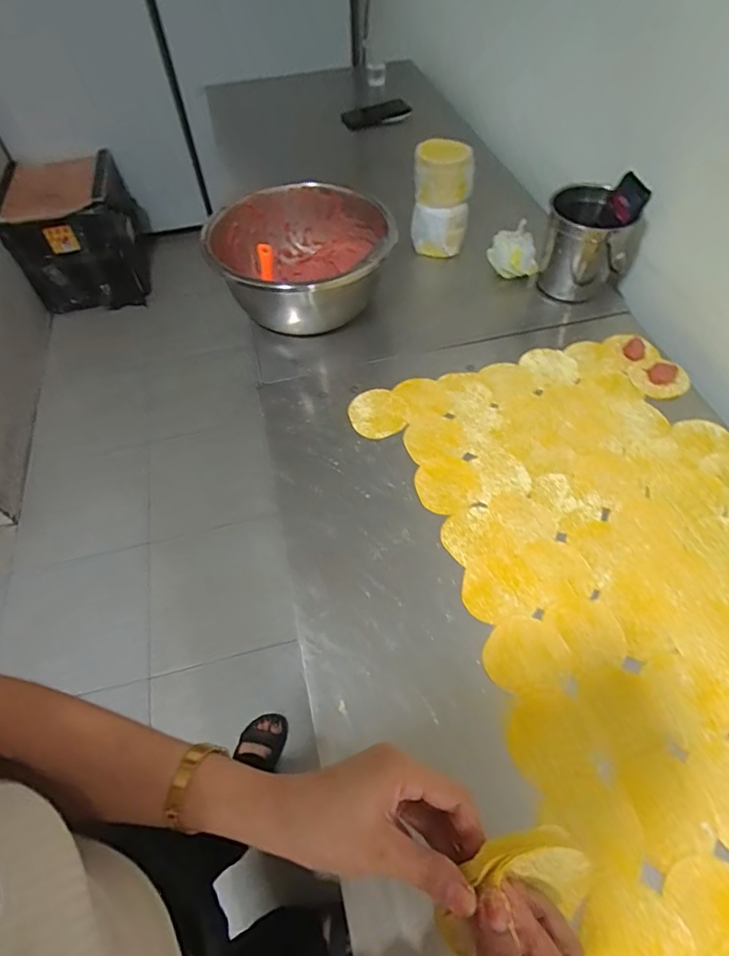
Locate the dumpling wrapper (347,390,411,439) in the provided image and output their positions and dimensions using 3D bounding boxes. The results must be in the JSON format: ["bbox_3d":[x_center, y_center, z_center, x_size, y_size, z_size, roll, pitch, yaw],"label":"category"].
[{"bbox_3d":[0.020,-0.092,0.720,0.082,0.004,0.079,1,61,-2],"label":"dumpling wrapper"}]

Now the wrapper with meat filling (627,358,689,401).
[{"bbox_3d":[0.420,-0.144,0.731,0.073,0.013,0.066,-9,56,-4],"label":"wrapper with meat filling"}]

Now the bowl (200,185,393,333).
[{"bbox_3d":[-0.096,-0.344,0.829,0.270,0.137,0.270,-1,55,1],"label":"bowl"}]

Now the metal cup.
[{"bbox_3d":[0.362,-0.378,0.820,0.134,0.159,0.134,-1,55,1],"label":"metal cup"}]

